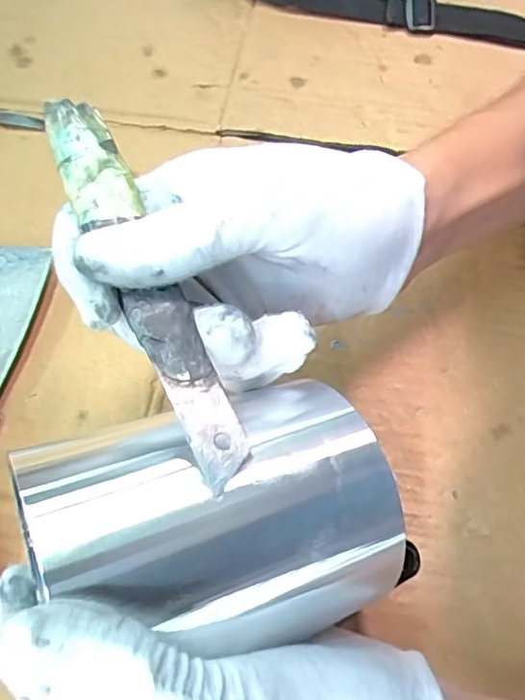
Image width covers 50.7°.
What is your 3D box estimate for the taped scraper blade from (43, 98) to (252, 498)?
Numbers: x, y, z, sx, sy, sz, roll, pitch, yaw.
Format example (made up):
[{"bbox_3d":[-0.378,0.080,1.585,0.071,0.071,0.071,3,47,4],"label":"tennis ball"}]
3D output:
[{"bbox_3d":[-0.039,-0.024,0.177,0.020,0.007,0.138,-24,77,-9],"label":"taped scraper blade"}]

